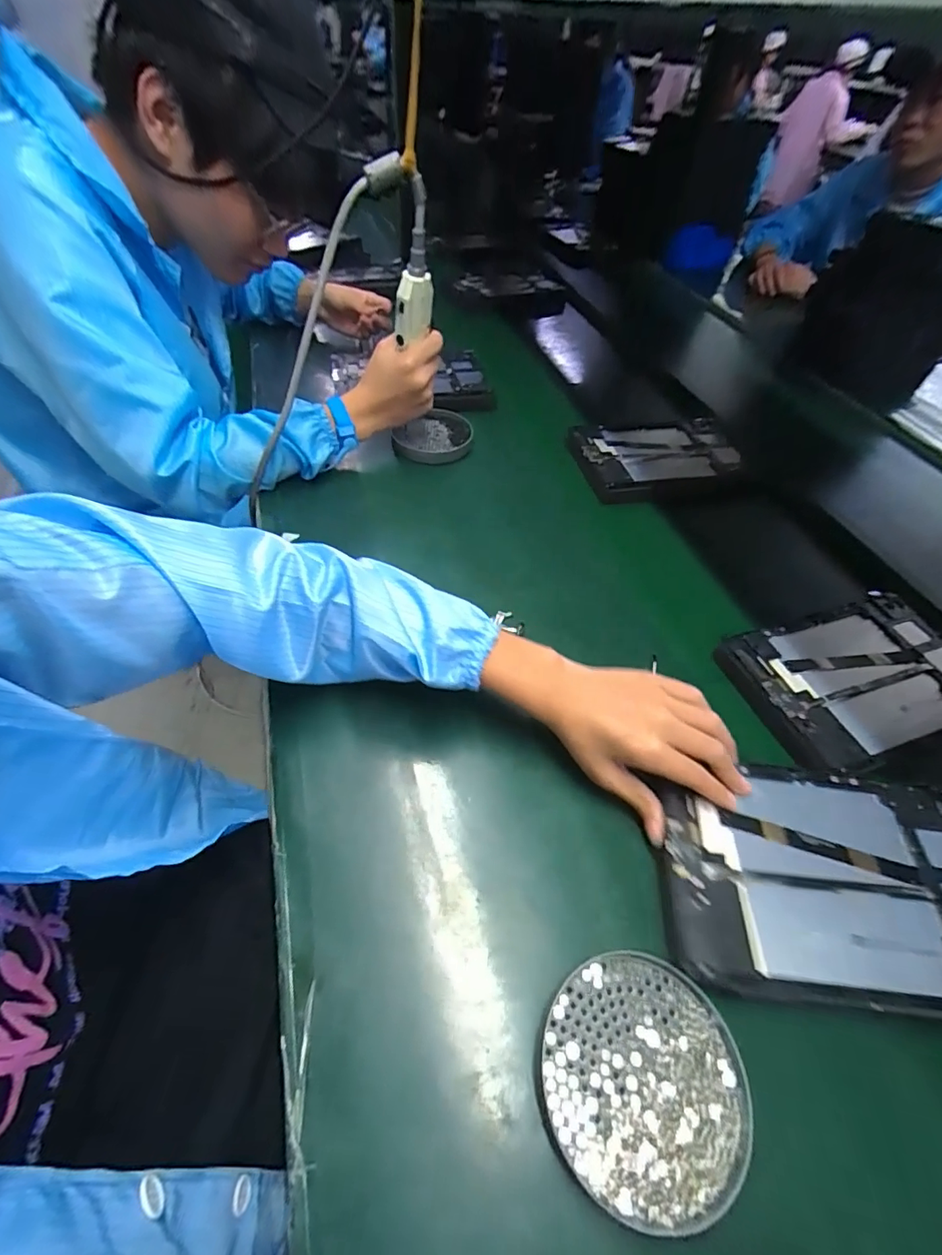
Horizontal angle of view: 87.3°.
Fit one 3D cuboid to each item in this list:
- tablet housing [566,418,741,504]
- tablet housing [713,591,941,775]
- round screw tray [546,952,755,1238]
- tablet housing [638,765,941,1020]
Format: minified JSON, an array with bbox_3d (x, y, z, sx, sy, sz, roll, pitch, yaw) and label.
[{"bbox_3d":[0.275,-0.254,0.729,0.256,0.033,0.162,-9,54,-14],"label":"tablet housing"},{"bbox_3d":[0.382,0.046,0.486,0.247,0.016,0.147,-14,55,-17],"label":"tablet housing"},{"bbox_3d":[0.098,0.255,0.282,0.113,0.014,0.109,3,52,-4],"label":"round screw tray"},{"bbox_3d":[0.256,0.174,0.348,0.243,0.012,0.152,7,50,0],"label":"tablet housing"}]

